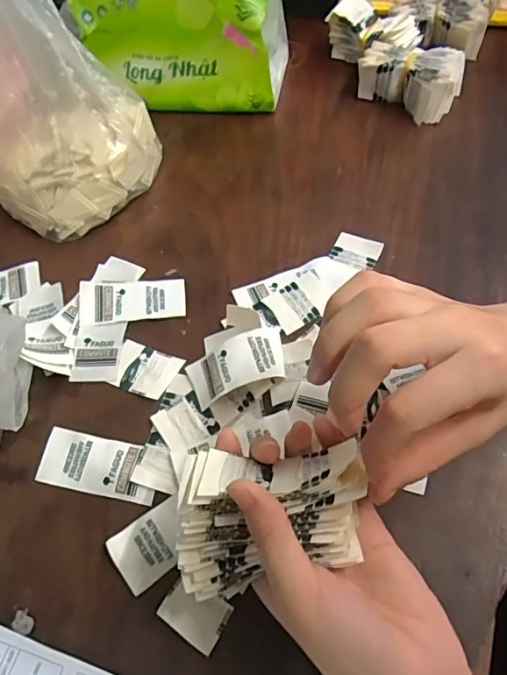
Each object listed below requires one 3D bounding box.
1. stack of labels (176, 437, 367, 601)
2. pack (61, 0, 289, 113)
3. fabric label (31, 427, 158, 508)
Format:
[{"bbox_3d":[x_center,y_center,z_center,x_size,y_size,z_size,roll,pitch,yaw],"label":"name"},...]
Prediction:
[{"bbox_3d":[0.006,0.085,0.240,0.086,0.040,0.066,0,57,4],"label":"stack of labels"},{"bbox_3d":[-0.067,-0.288,0.468,0.187,0.127,0.094,6,57,10],"label":"pack"},{"bbox_3d":[-0.097,0.080,0.318,0.078,0.004,0.035,9,64,10],"label":"fabric label"}]

